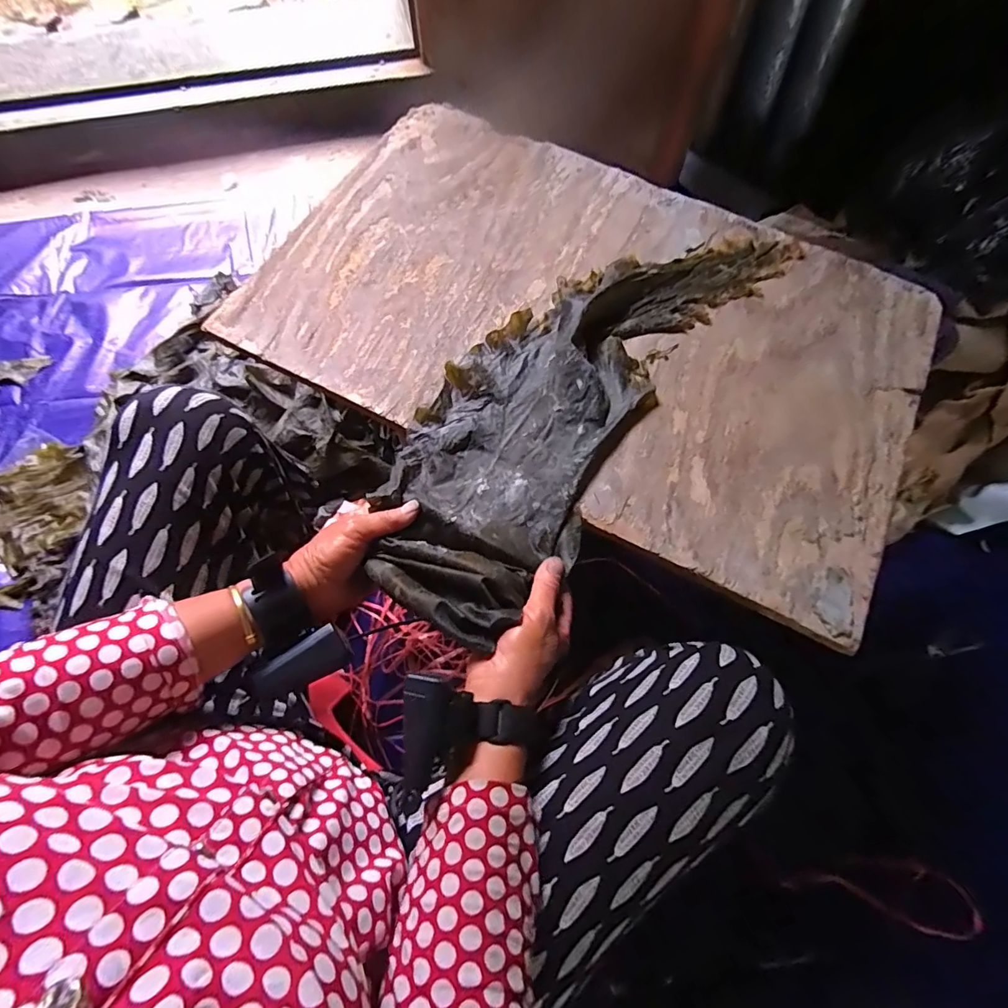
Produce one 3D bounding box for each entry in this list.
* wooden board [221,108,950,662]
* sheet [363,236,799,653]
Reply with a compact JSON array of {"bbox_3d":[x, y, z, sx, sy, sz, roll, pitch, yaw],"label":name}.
[{"bbox_3d":[0.095,-0.215,0.532,0.693,0.014,0.444,29,71,10],"label":"wooden board"},{"bbox_3d":[0.073,-0.130,0.483,0.207,0.046,0.554,34,70,12],"label":"sheet"}]

